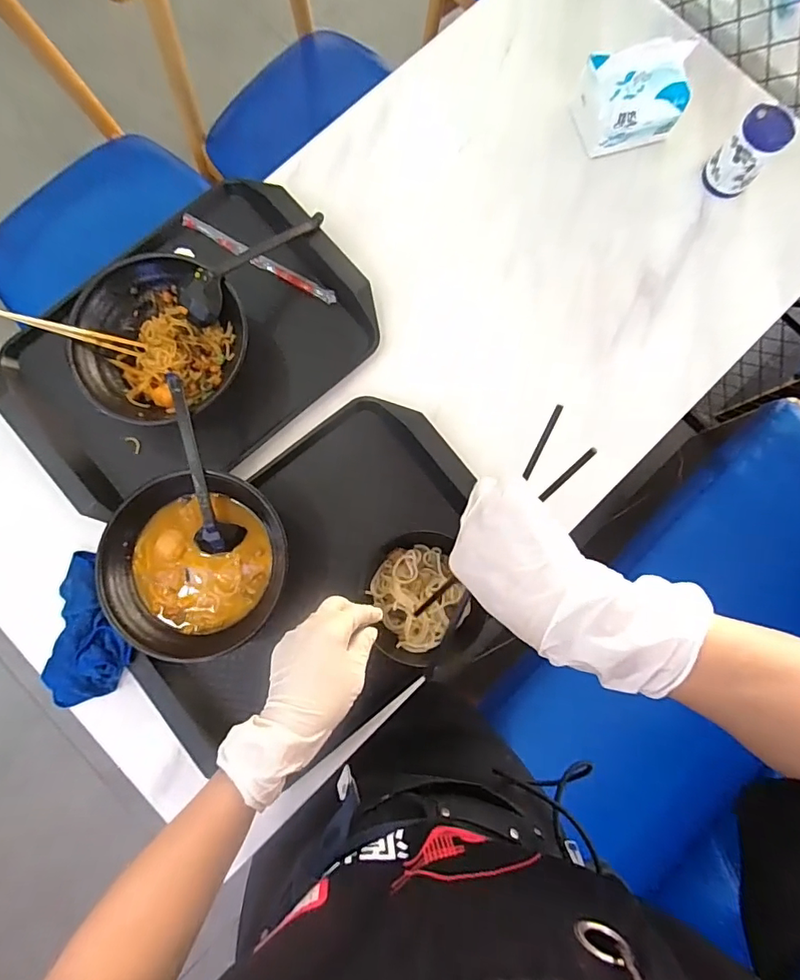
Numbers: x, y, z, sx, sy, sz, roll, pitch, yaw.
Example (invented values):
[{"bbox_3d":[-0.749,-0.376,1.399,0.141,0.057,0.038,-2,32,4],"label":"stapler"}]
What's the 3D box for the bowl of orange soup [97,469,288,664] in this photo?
[{"bbox_3d":[-0.214,0.079,0.510,0.182,0.065,0.187,1,81,-5],"label":"bowl of orange soup"}]

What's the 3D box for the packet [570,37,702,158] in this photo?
[{"bbox_3d":[0.294,-0.493,0.603,0.123,0.074,0.085,-7,82,-6],"label":"packet"}]

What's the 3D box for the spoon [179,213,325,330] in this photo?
[{"bbox_3d":[-0.176,-0.268,0.563,0.053,0.052,0.203,37,68,1],"label":"spoon"}]

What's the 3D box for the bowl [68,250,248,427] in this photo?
[{"bbox_3d":[-0.266,-0.162,0.539,0.182,0.083,0.175,1,81,-5],"label":"bowl"}]

